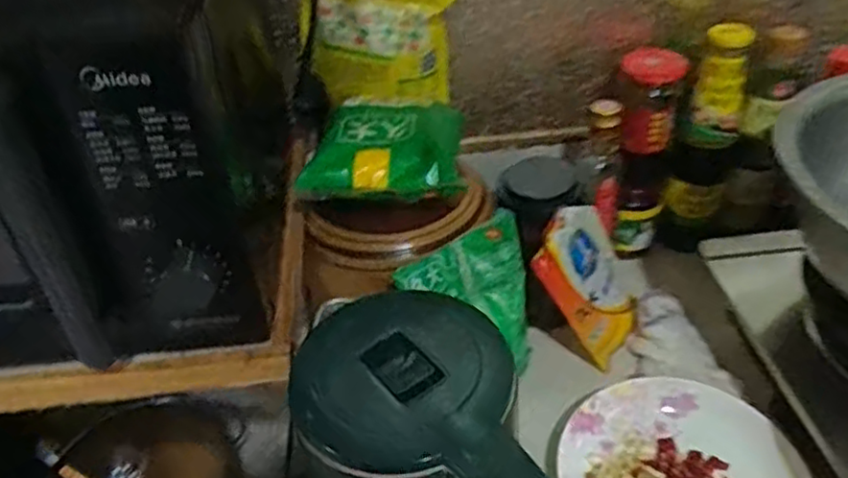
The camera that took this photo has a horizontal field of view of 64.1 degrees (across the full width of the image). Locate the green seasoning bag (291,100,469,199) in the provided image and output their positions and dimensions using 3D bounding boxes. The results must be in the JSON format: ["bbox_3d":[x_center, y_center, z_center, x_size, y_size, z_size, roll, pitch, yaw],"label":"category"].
[{"bbox_3d":[-0.032,-0.093,0.628,0.135,0.034,0.153,2,40,7],"label":"green seasoning bag"}]

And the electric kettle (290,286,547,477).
[{"bbox_3d":[-0.002,0.183,0.453,0.118,0.247,0.194,-12,40,-11],"label":"electric kettle"}]

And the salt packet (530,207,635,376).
[{"bbox_3d":[0.169,0.041,0.688,0.018,0.175,0.109,3,53,47],"label":"salt packet"}]

